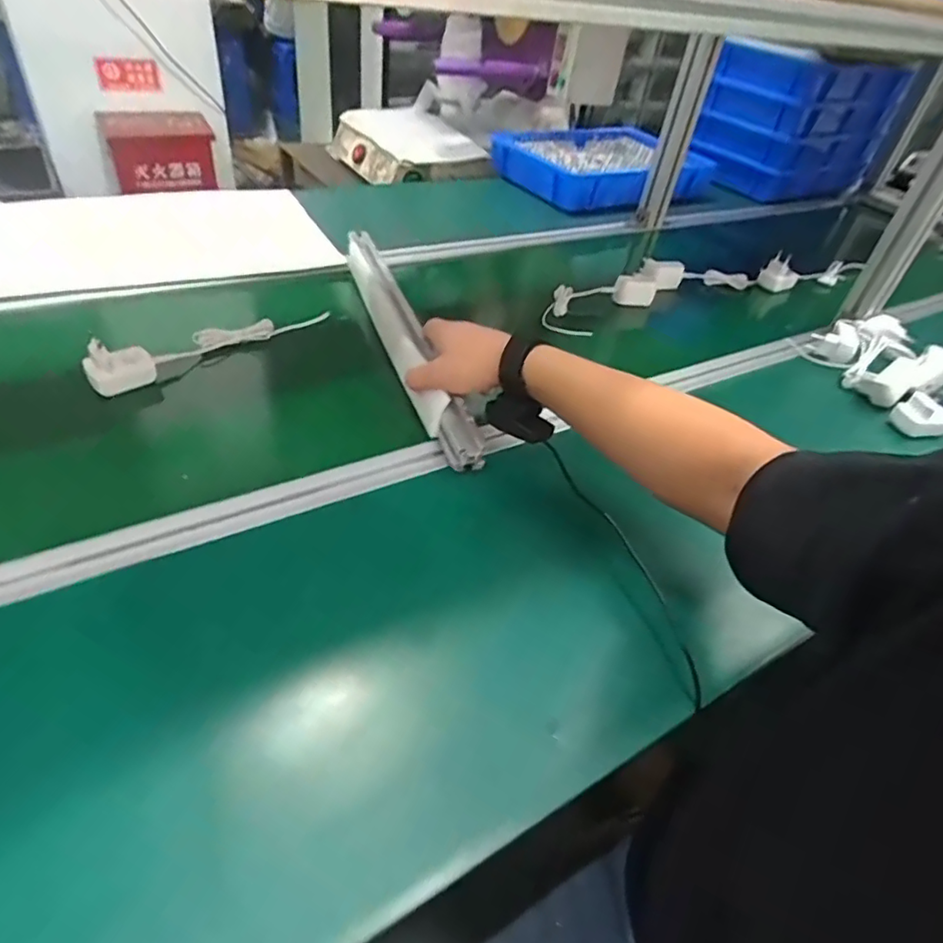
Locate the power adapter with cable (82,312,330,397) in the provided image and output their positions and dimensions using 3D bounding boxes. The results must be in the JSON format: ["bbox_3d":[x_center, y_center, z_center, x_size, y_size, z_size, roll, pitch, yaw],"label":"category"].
[{"bbox_3d":[-0.293,-0.158,0.683,0.035,0.052,0.277,34,48,27],"label":"power adapter with cable"}]

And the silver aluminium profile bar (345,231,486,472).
[{"bbox_3d":[-0.087,-0.177,0.717,0.046,0.044,0.485,-10,46,-19],"label":"silver aluminium profile bar"}]

